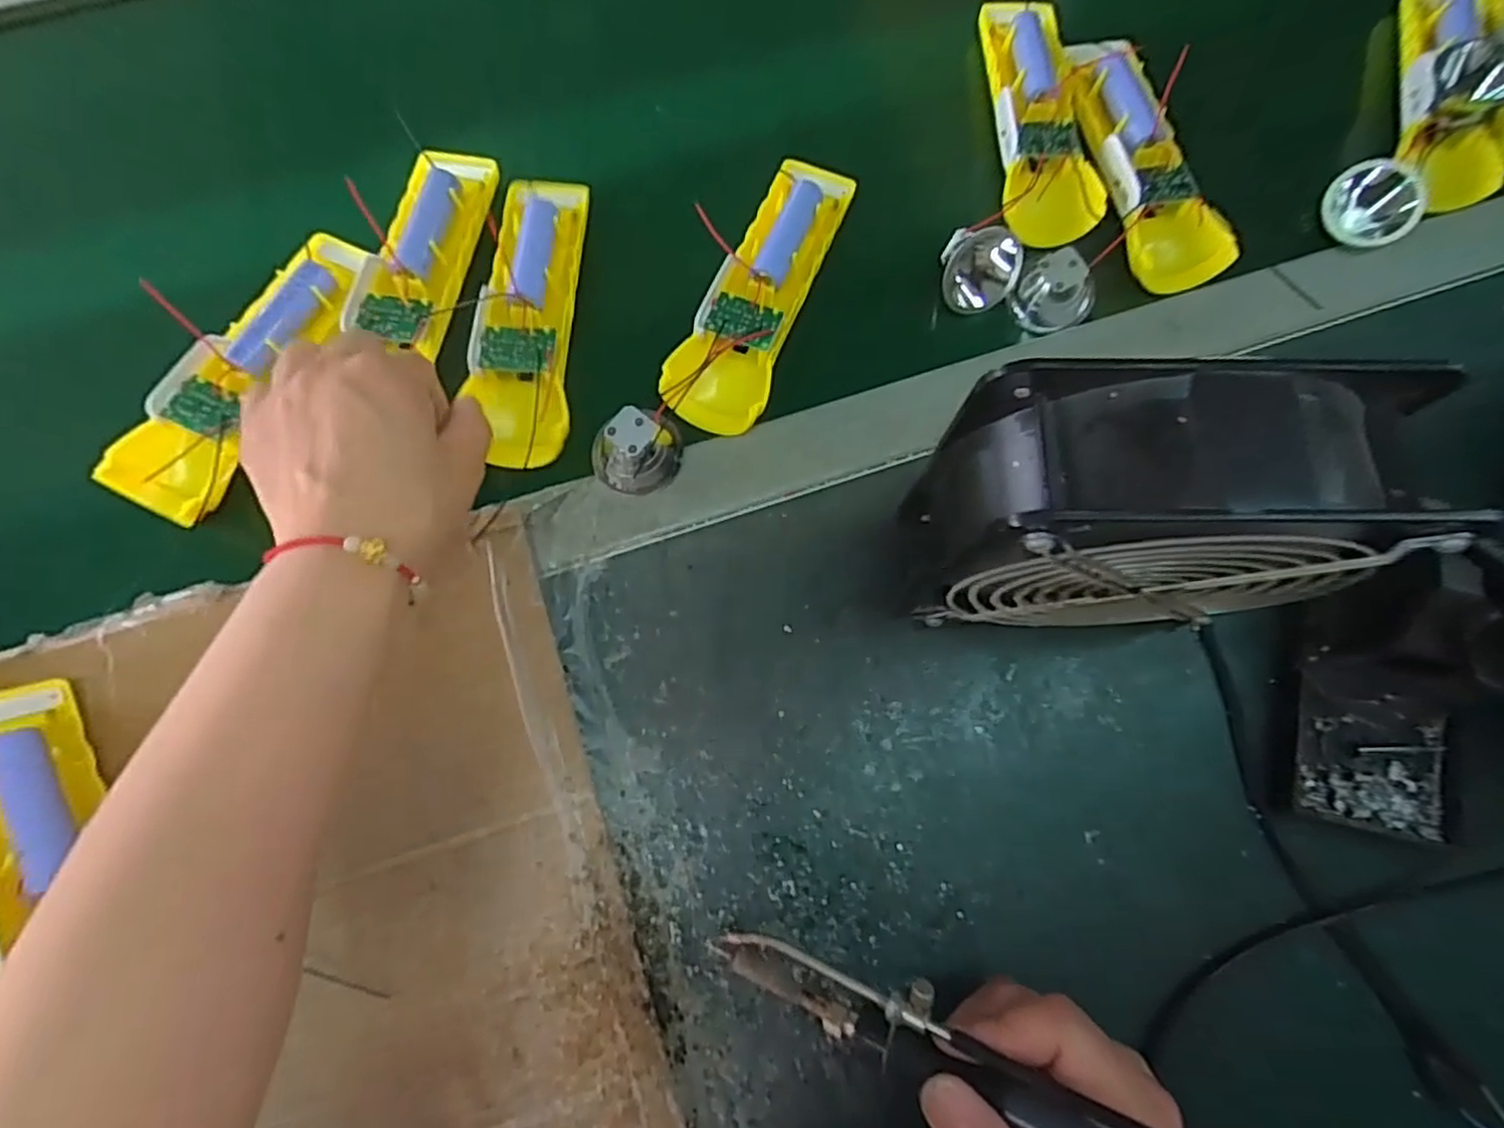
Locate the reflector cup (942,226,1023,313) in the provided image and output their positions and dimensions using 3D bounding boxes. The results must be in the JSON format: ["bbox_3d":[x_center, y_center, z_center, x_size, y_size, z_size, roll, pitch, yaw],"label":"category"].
[{"bbox_3d":[0.119,-0.155,0.391,0.038,0.026,0.042,30,117,19],"label":"reflector cup"}]

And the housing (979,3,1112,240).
[{"bbox_3d":[0.156,-0.244,0.403,0.047,0.033,0.150,-1,74,-1],"label":"housing"}]

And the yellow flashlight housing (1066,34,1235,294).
[{"bbox_3d":[0.207,-0.217,0.392,0.046,0.034,0.154,-14,75,-4],"label":"yellow flashlight housing"}]

